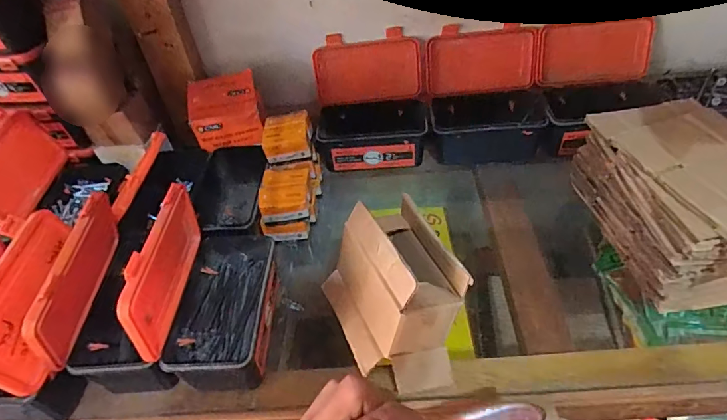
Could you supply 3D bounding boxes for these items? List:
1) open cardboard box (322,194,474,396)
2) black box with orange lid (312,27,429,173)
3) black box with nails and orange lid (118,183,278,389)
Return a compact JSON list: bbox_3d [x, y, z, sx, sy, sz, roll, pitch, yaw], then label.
[{"bbox_3d":[0.028,0.074,0.407,0.102,0.096,0.148,-21,47,-13],"label":"open cardboard box"},{"bbox_3d":[0.011,-0.141,0.597,0.141,0.132,0.116,-6,45,1],"label":"black box with orange lid"},{"bbox_3d":[-0.133,0.057,0.403,0.081,0.127,0.156,-5,45,2],"label":"black box with nails and orange lid"}]

